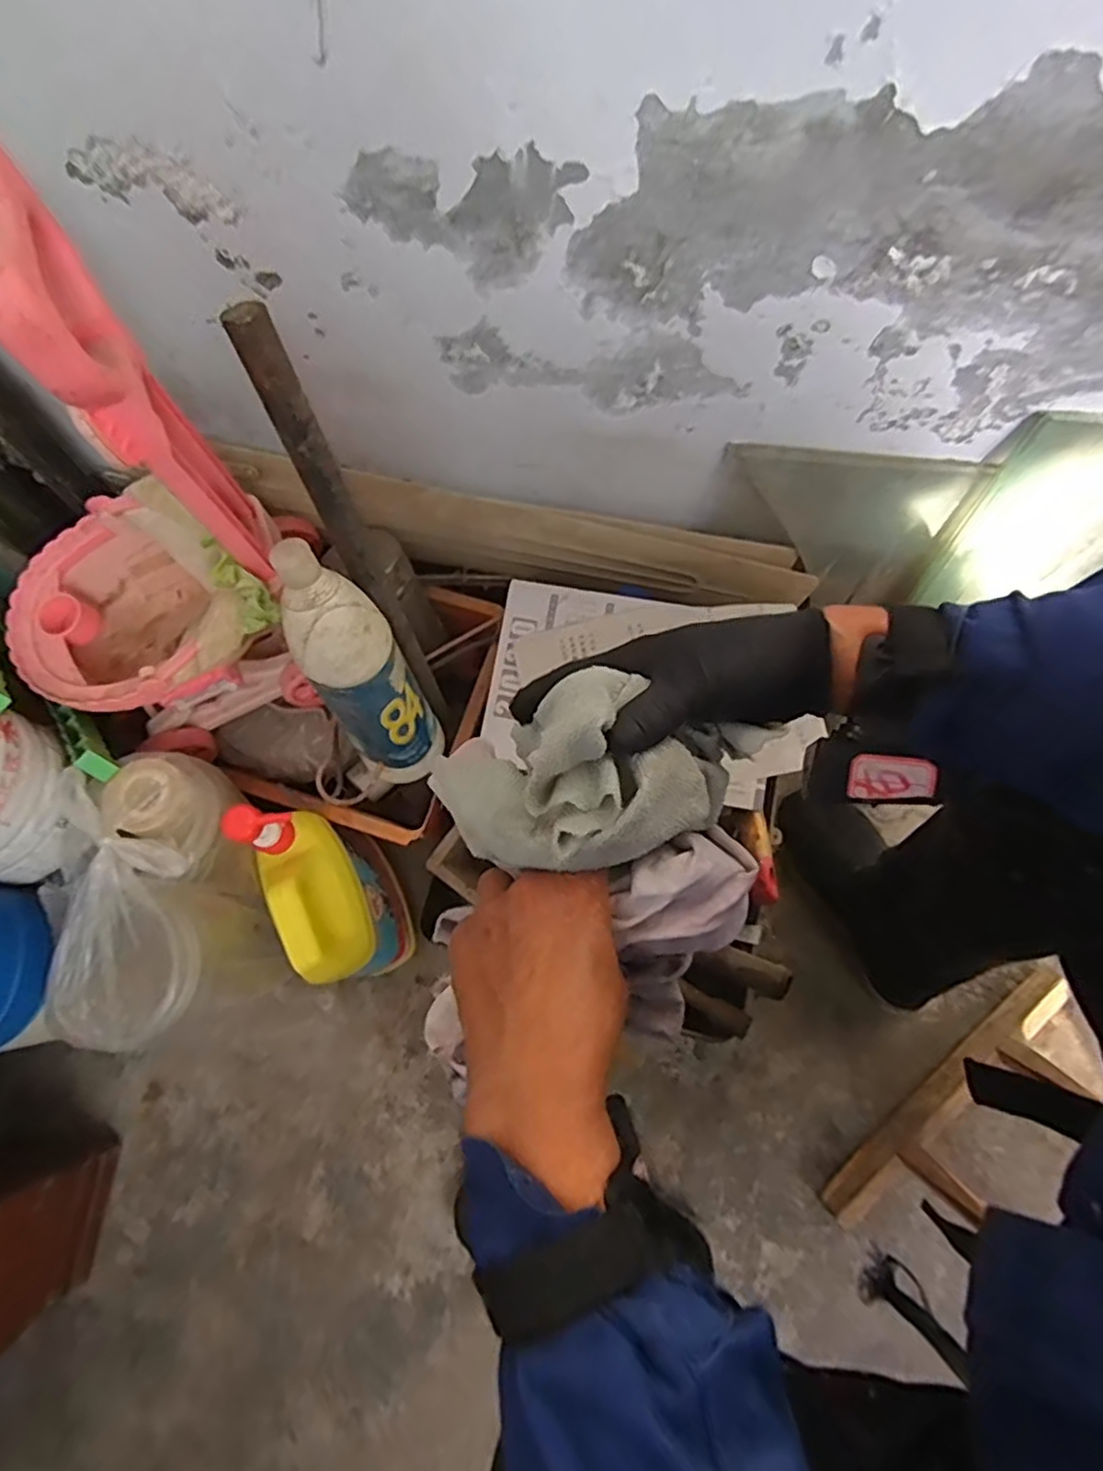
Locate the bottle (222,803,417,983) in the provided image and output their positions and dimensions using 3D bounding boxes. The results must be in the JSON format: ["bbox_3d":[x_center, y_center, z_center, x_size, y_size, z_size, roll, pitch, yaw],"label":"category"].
[{"bbox_3d":[-0.190,0.142,0.620,0.068,0.204,0.146,-31,75,-7],"label":"bottle"}]

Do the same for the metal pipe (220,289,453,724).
[{"bbox_3d":[-0.135,-0.124,0.516,0.024,0.350,0.024,-25,53,-5],"label":"metal pipe"}]

